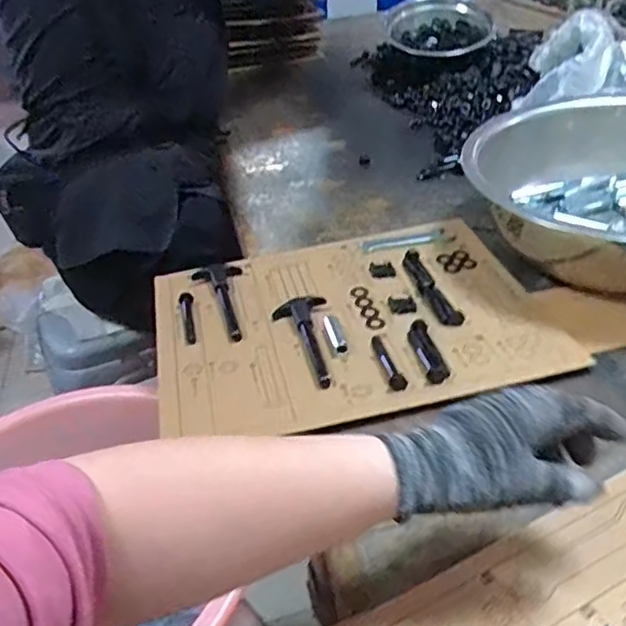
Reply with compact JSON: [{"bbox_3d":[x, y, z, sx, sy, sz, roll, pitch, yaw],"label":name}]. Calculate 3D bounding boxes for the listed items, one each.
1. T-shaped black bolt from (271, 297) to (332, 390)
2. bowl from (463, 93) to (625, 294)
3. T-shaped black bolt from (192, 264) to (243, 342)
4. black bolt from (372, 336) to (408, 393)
[{"bbox_3d":[0.001,0.025,0.632,0.053,0.013,0.138,-14,35,-10],"label":"T-shaped black bolt"},{"bbox_3d":[0.355,-0.135,0.716,0.288,0.122,0.288,-5,34,3],"label":"bowl"},{"bbox_3d":[-0.095,-0.015,0.702,0.054,0.018,0.137,-14,35,-10],"label":"T-shaped black bolt"},{"bbox_3d":[0.068,0.043,0.591,0.013,0.014,0.087,-10,34,-5],"label":"black bolt"}]

